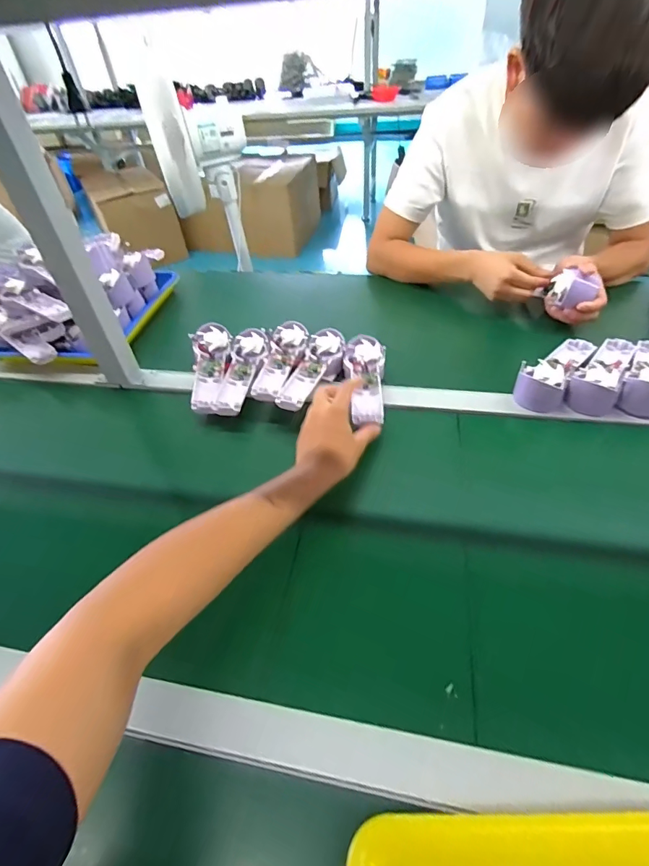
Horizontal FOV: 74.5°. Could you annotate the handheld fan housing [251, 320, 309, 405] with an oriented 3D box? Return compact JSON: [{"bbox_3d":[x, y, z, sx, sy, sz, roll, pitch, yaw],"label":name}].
[{"bbox_3d":[-0.068,-0.118,0.677,0.055,0.029,0.176,6,46,13],"label":"handheld fan housing"}]

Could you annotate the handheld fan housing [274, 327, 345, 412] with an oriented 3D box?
[{"bbox_3d":[-0.016,-0.097,0.655,0.064,0.037,0.177,12,47,18],"label":"handheld fan housing"}]

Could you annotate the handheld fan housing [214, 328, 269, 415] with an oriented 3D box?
[{"bbox_3d":[-0.129,-0.099,0.665,0.058,0.029,0.184,1,45,8],"label":"handheld fan housing"}]

